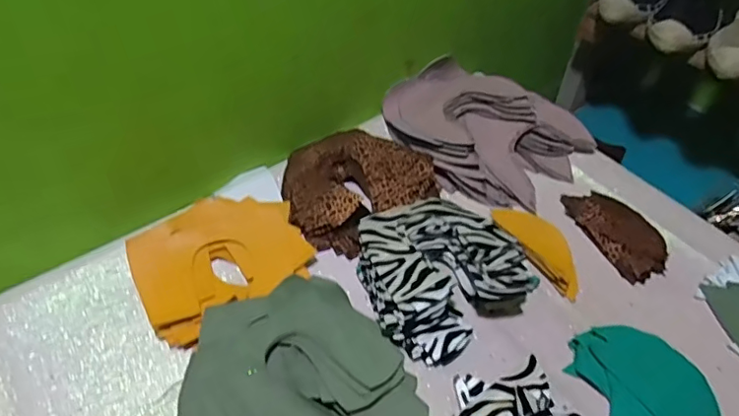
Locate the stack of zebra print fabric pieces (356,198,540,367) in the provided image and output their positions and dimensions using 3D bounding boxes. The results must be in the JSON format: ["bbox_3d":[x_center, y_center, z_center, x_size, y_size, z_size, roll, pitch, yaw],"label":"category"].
[{"bbox_3d":[0.074,0.063,0.618,0.181,0.064,0.176,-26,53,-25],"label":"stack of zebra print fabric pieces"}]

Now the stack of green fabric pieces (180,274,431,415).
[{"bbox_3d":[-0.074,0.172,0.519,0.219,0.056,0.201,-24,52,-25],"label":"stack of green fabric pieces"}]

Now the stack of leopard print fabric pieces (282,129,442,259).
[{"bbox_3d":[-0.023,-0.035,0.718,0.191,0.038,0.167,-31,55,-29],"label":"stack of leopard print fabric pieces"}]

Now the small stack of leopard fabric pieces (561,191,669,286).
[{"bbox_3d":[0.312,0.028,0.695,0.080,0.018,0.139,-19,50,-21],"label":"small stack of leopard fabric pieces"}]

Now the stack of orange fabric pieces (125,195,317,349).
[{"bbox_3d":[-0.166,0.055,0.628,0.186,0.033,0.159,-23,52,-24],"label":"stack of orange fabric pieces"}]

